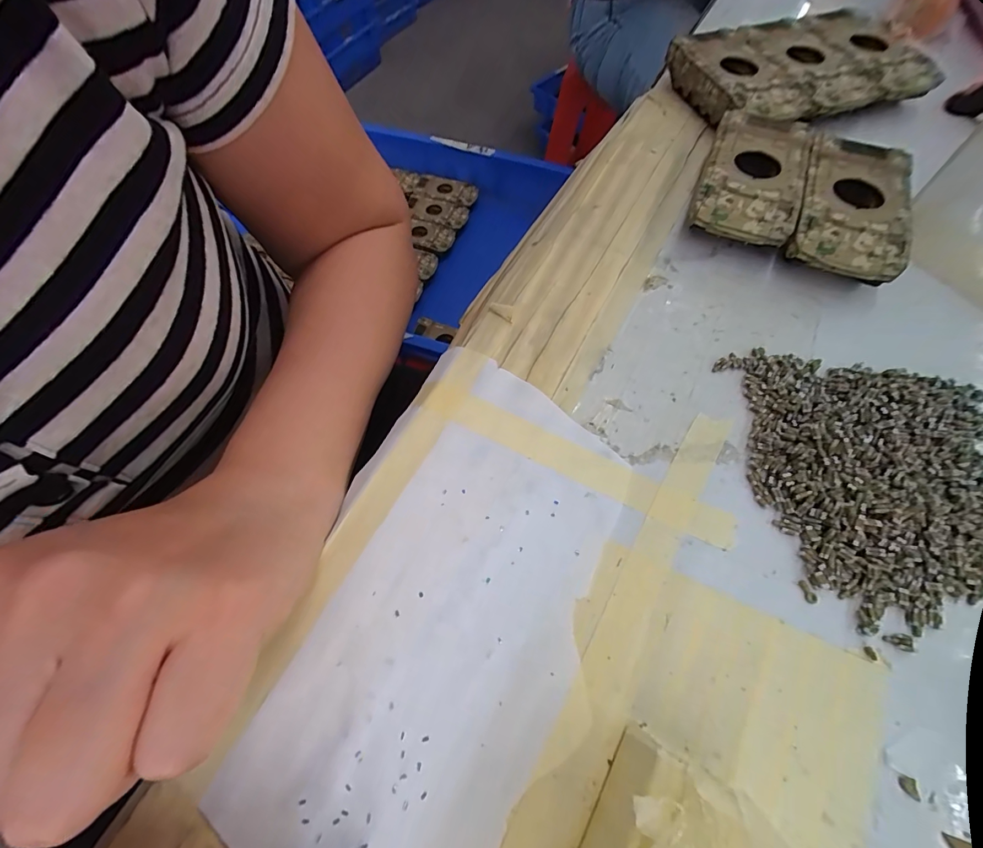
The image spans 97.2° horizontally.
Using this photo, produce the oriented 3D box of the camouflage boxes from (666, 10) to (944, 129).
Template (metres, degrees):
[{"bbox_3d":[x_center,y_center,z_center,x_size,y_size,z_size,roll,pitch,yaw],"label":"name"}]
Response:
[{"bbox_3d":[0.208,-0.236,0.291,0.154,0.026,0.090,-15,64,-7],"label":"camouflage boxes"}]

